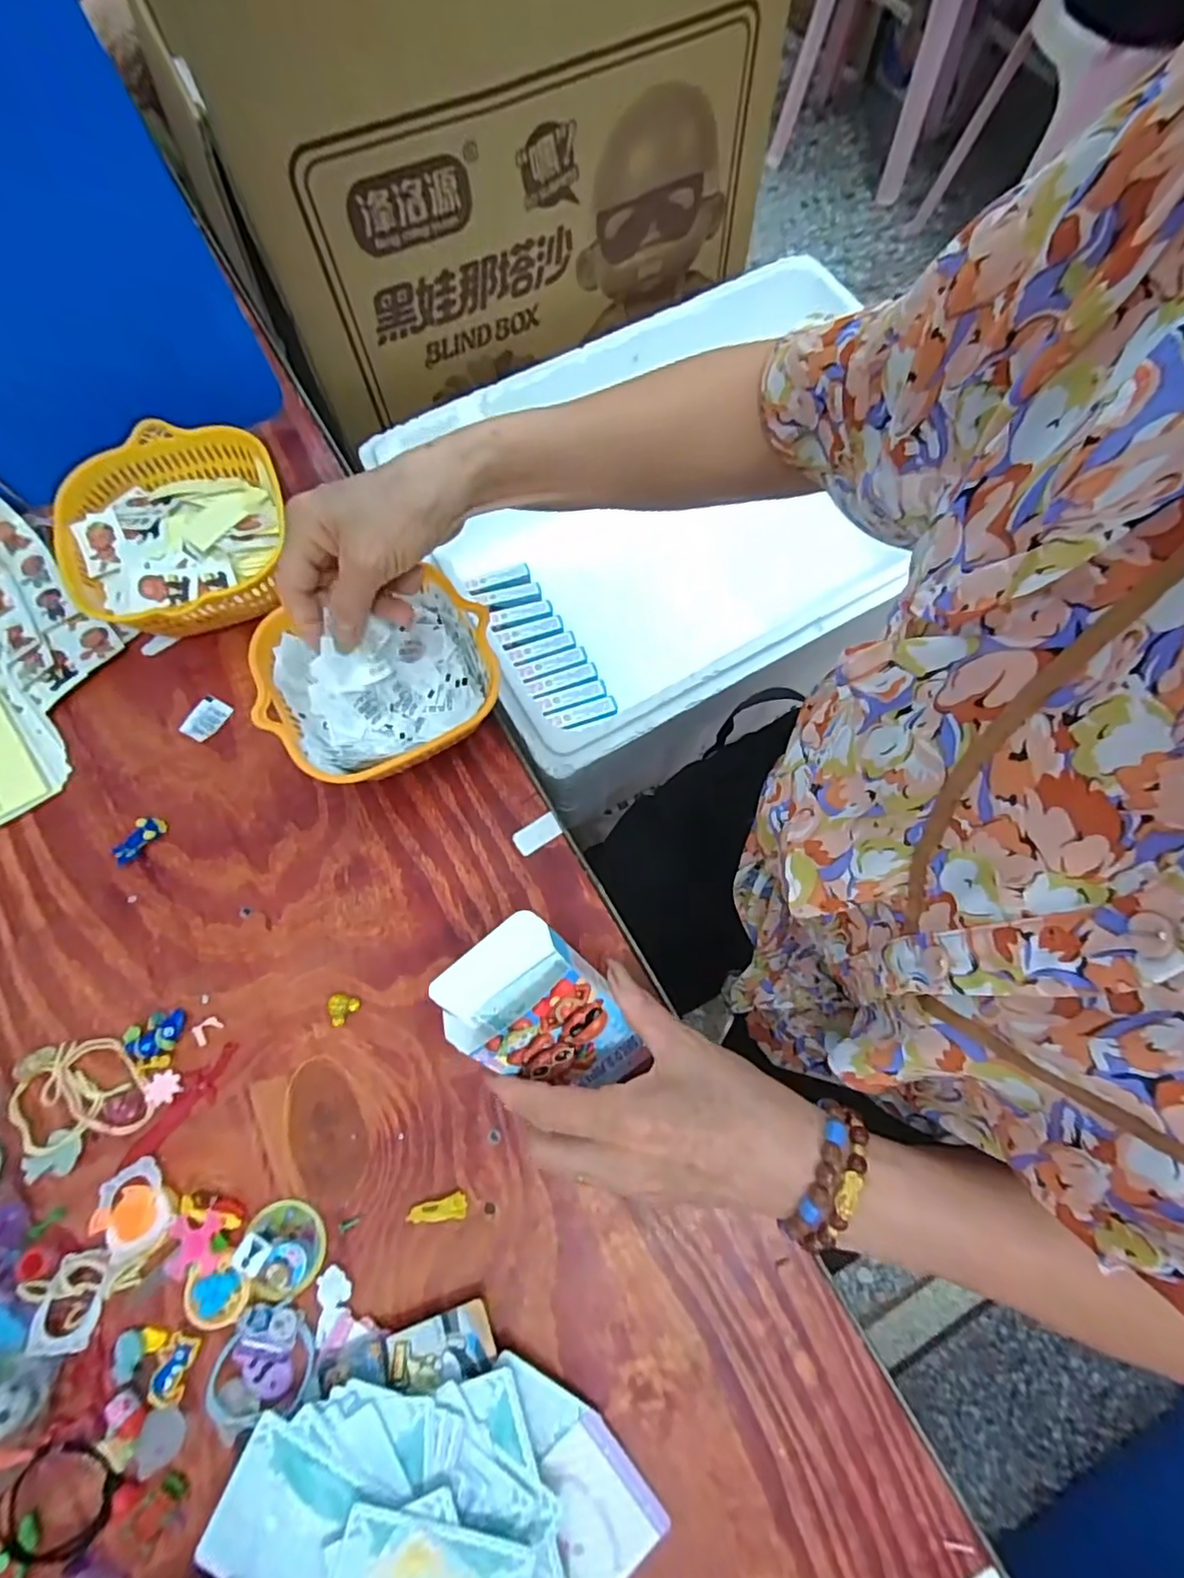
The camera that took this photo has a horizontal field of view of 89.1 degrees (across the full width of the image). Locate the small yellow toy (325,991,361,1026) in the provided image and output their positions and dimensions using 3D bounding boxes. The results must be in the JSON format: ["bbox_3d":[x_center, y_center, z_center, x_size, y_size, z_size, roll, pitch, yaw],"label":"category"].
[{"bbox_3d":[-0.154,0.133,0.369,0.019,0.004,0.018,-43,77,-12],"label":"small yellow toy"}]

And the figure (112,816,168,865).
[{"bbox_3d":[-0.301,0.033,0.399,0.017,0.007,0.036,40,77,12],"label":"figure"}]

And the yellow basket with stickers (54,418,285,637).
[{"bbox_3d":[-0.291,-0.172,0.432,0.144,0.063,0.151,-13,73,-4],"label":"yellow basket with stickers"}]

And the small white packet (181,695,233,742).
[{"bbox_3d":[-0.276,-0.051,0.430,0.026,0.004,0.032,27,74,8],"label":"small white packet"}]

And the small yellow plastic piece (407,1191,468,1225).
[{"bbox_3d":[-0.086,0.234,0.335,0.033,0.004,0.012,-8,72,-2],"label":"small yellow plastic piece"}]

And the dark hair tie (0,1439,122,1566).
[{"bbox_3d":[-0.261,0.349,0.293,0.045,0.009,0.049,38,76,11],"label":"dark hair tie"}]

